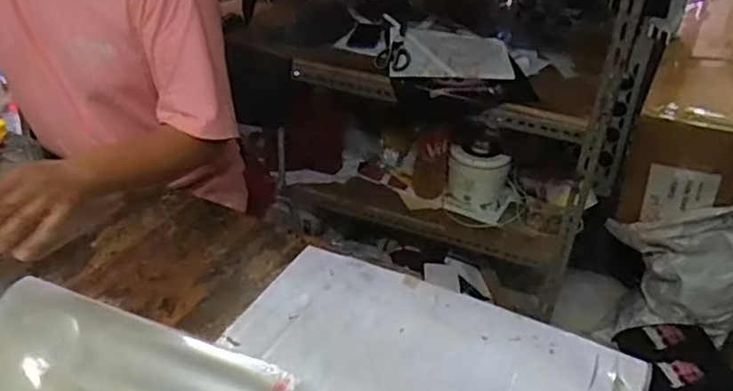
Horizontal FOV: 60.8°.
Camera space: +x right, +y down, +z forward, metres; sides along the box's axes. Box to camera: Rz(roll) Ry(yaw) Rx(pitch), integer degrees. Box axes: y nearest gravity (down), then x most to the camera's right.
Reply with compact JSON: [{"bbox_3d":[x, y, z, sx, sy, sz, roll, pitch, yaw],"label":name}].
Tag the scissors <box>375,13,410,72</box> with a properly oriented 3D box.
[{"bbox_3d":[0.063,-0.387,1.583,0.082,0.025,0.238,1,49,-2],"label":"scissors"}]

